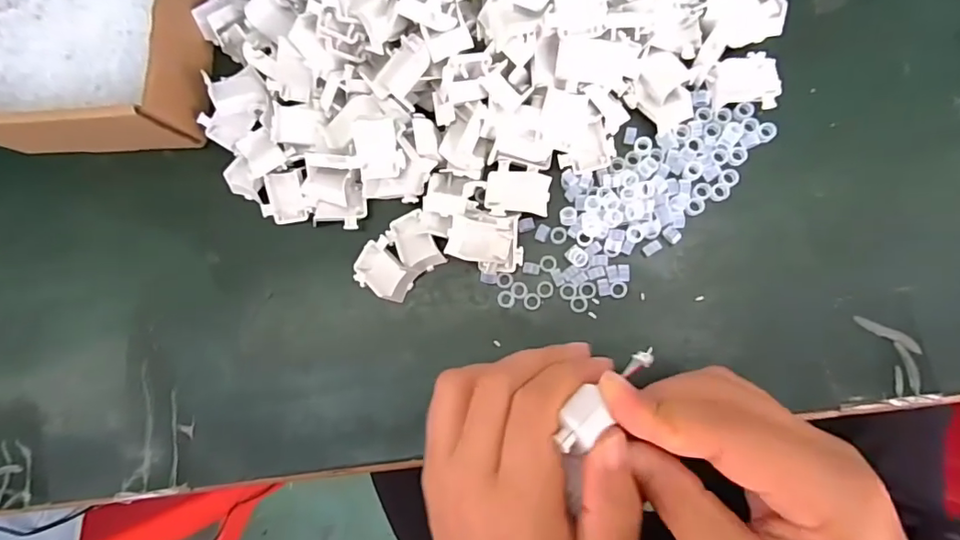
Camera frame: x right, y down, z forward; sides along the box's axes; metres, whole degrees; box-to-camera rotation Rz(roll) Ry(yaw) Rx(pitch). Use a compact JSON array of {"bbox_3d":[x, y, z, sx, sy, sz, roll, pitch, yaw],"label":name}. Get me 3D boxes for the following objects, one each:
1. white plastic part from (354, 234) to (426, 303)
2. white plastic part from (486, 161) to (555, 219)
[{"bbox_3d":[-0.052,0.000,0.287,0.033,0.014,0.027,36,92,9],"label":"white plastic part"},{"bbox_3d":[0.020,-0.043,0.280,0.034,0.007,0.027,3,87,9],"label":"white plastic part"}]

